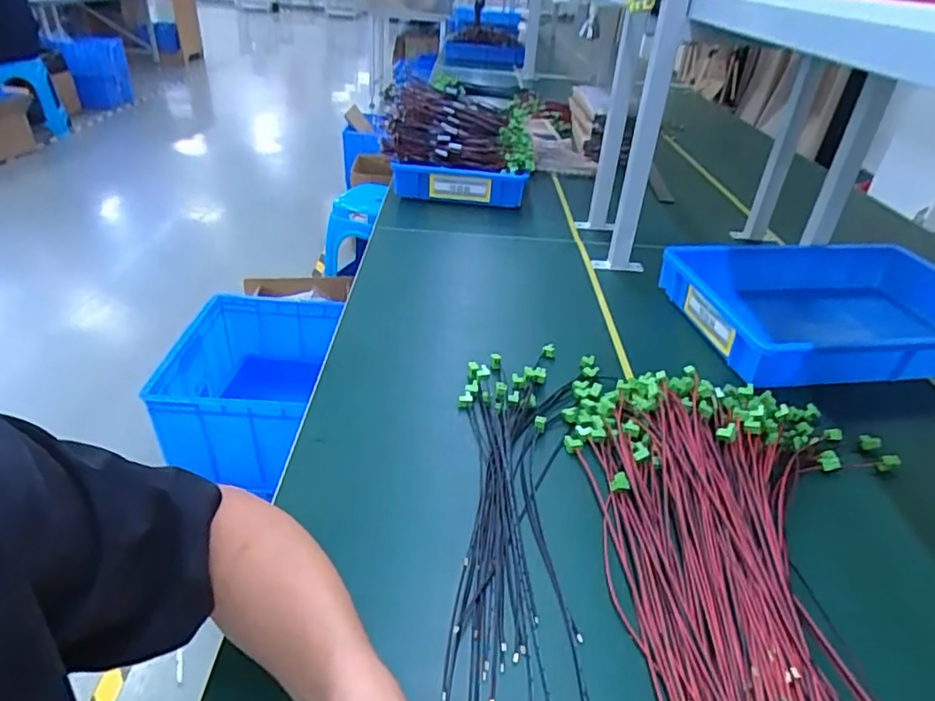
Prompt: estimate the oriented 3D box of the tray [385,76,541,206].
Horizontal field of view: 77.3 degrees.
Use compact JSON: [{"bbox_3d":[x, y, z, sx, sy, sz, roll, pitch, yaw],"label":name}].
[{"bbox_3d":[-0.010,-0.424,1.240,0.322,0.206,0.190,0,34,-6],"label":"tray"}]

